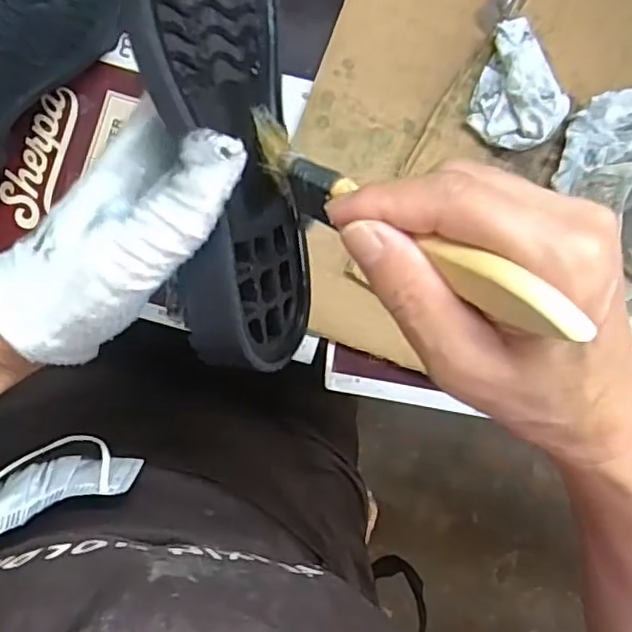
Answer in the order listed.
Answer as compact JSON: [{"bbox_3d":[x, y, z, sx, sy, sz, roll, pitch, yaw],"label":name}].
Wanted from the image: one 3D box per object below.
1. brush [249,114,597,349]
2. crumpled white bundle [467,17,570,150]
[{"bbox_3d":[0.023,-0.031,0.205,0.018,0.017,0.148,-47,53,-5],"label":"brush"},{"bbox_3d":[0.129,-0.139,0.373,0.056,0.032,0.077,17,87,-6],"label":"crumpled white bundle"}]

